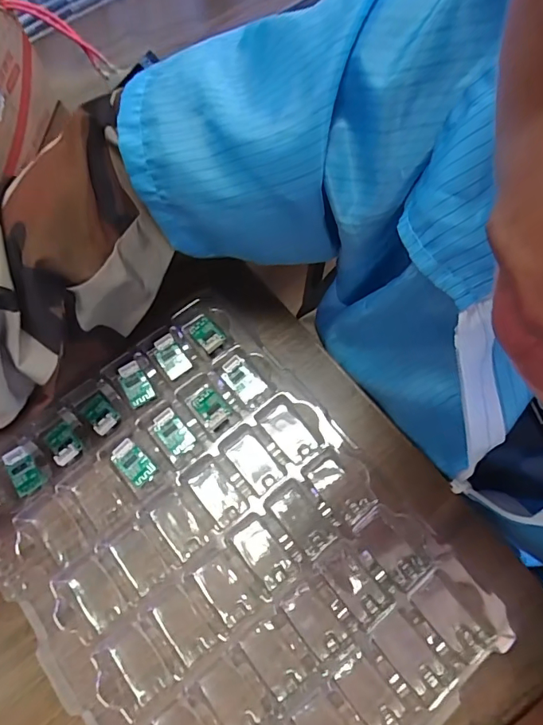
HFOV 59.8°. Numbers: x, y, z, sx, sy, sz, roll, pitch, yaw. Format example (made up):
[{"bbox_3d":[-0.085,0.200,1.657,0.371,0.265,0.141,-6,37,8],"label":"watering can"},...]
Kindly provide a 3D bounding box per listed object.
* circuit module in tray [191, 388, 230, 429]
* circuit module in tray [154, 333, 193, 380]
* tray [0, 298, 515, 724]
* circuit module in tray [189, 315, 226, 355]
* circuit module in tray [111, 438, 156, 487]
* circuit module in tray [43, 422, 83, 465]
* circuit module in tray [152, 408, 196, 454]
[{"bbox_3d":[-0.041,0.030,0.314,0.017,0.010,0.025,-35,71,-11],"label":"circuit module in tray"},{"bbox_3d":[-0.070,-0.004,0.328,0.018,0.004,0.028,-33,94,-4],"label":"circuit module in tray"},{"bbox_3d":[-0.036,0.108,0.277,0.206,0.019,0.275,-38,72,-13],"label":"tray"},{"bbox_3d":[-0.046,-0.020,0.334,0.018,0.007,0.027,-37,72,-12],"label":"circuit module in tray"},{"bbox_3d":[-0.088,0.064,0.301,0.029,0.004,0.016,44,79,4],"label":"circuit module in tray"},{"bbox_3d":[-0.135,0.052,0.307,0.019,0.008,0.027,-37,72,-12],"label":"circuit module in tray"},{"bbox_3d":[-0.064,0.045,0.308,0.017,0.004,0.030,-39,94,-4],"label":"circuit module in tray"}]

